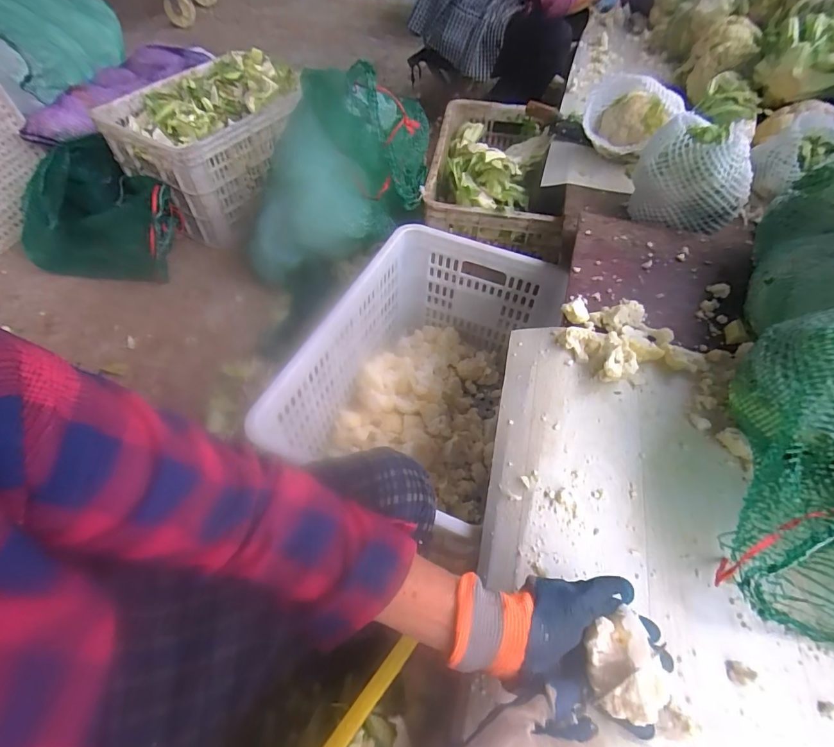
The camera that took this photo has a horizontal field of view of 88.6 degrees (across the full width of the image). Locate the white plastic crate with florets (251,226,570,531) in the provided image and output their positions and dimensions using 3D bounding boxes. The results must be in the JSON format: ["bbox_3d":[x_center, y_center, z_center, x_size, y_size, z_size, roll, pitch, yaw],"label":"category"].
[{"bbox_3d":[0.022,0.008,0.824,0.357,0.323,0.519,23,58,14],"label":"white plastic crate with florets"}]

